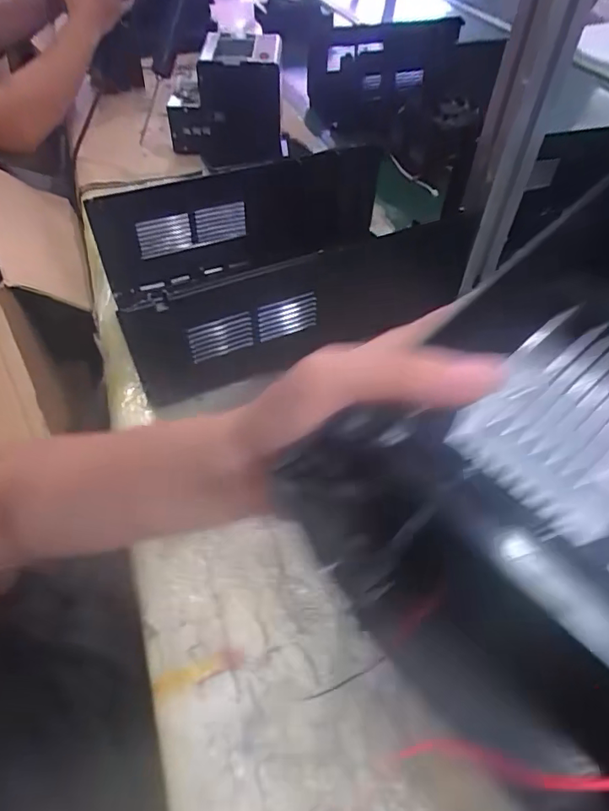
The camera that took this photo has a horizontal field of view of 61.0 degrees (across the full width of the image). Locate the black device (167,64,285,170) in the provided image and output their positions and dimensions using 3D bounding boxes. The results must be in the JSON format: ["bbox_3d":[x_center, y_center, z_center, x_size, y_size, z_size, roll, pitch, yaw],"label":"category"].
[{"bbox_3d":[-0.132,-0.466,0.838,0.183,0.205,0.028,5,75,0],"label":"black device"}]

